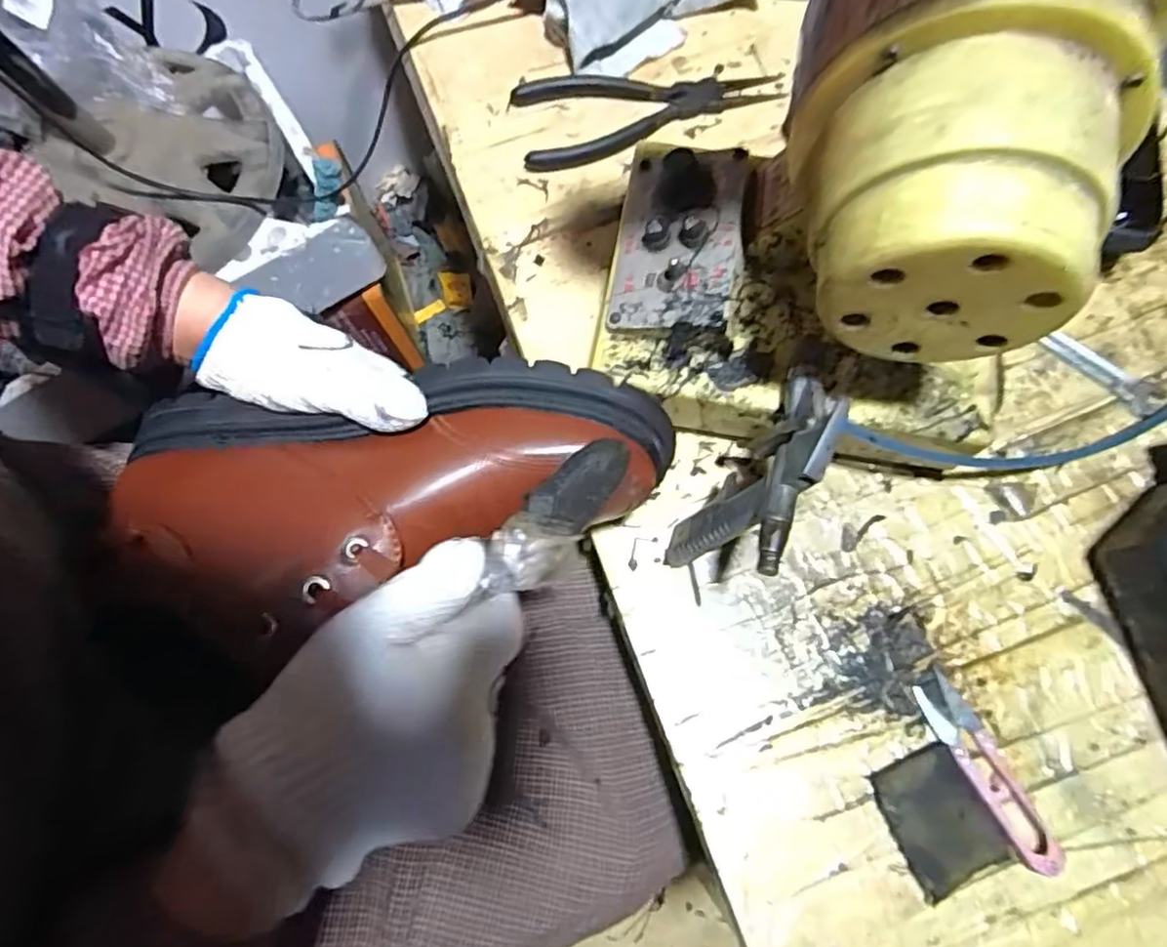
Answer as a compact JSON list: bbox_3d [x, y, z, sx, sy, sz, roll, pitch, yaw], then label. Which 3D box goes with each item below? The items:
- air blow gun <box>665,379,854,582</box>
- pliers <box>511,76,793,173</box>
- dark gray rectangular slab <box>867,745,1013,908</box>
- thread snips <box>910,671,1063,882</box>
[{"bbox_3d":[0.094,0.007,0.330,0.028,0.093,0.114,26,91,-17],"label":"air blow gun"},{"bbox_3d":[0.048,-0.272,0.470,0.194,0.012,0.073,-15,72,-3],"label":"pliers"},{"bbox_3d":[0.181,0.178,0.328,0.046,0.007,0.061,-23,73,-5],"label":"dark gray rectangular slab"},{"bbox_3d":[0.212,0.156,0.335,0.026,0.008,0.101,-27,73,-7],"label":"thread snips"}]

